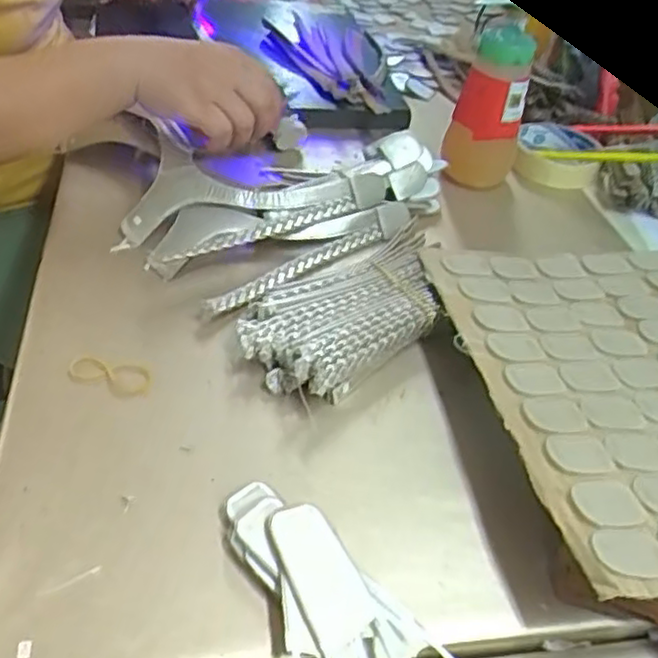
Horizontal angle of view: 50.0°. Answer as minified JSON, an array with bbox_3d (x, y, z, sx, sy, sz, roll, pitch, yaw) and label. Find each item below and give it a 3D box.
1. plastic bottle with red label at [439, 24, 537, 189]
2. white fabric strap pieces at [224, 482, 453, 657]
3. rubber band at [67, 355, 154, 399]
[{"bbox_3d":[0.141,-0.194,0.625,0.062,0.131,0.062,18,42,11],"label":"plastic bottle with red label"},{"bbox_3d":[-0.007,0.125,0.327,0.129,0.021,0.057,34,47,26],"label":"white fabric strap pieces"},{"bbox_3d":[-0.132,0.028,0.427,0.051,0.006,0.024,15,41,7],"label":"rubber band"}]

